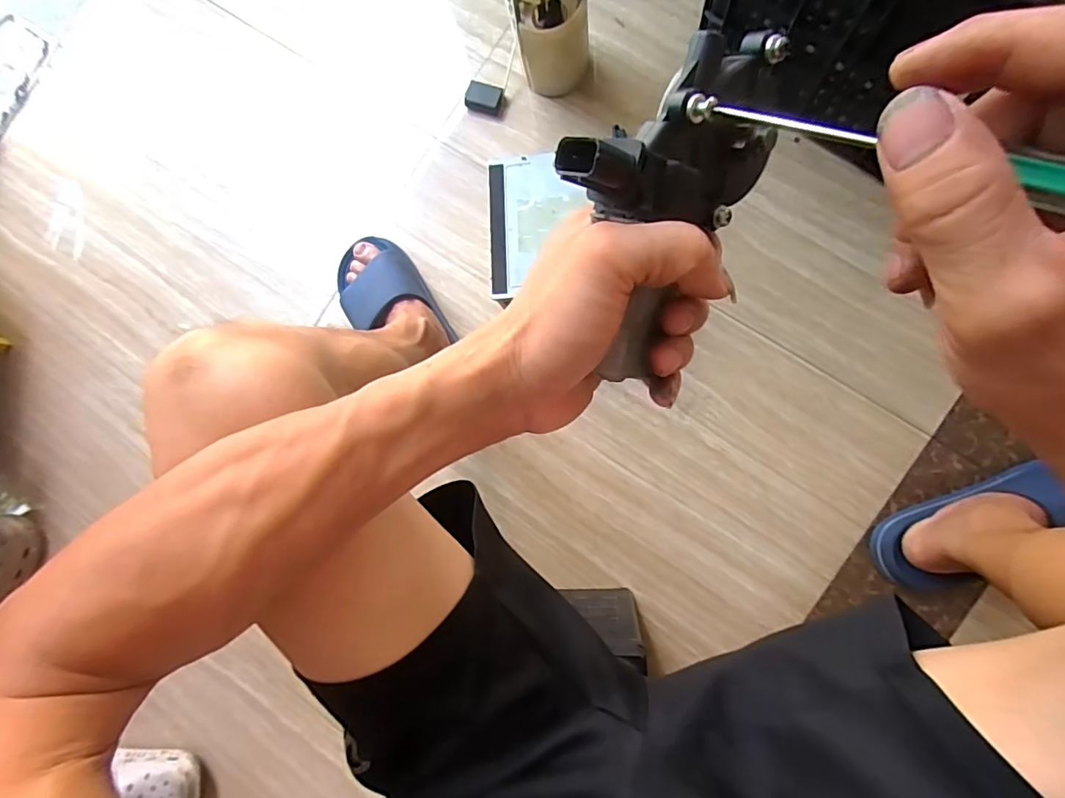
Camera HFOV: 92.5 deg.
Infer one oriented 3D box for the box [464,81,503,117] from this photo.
[{"bbox_3d":[-0.072,-0.443,0.753,0.052,0.014,0.038,16,91,7],"label":"box"}]

